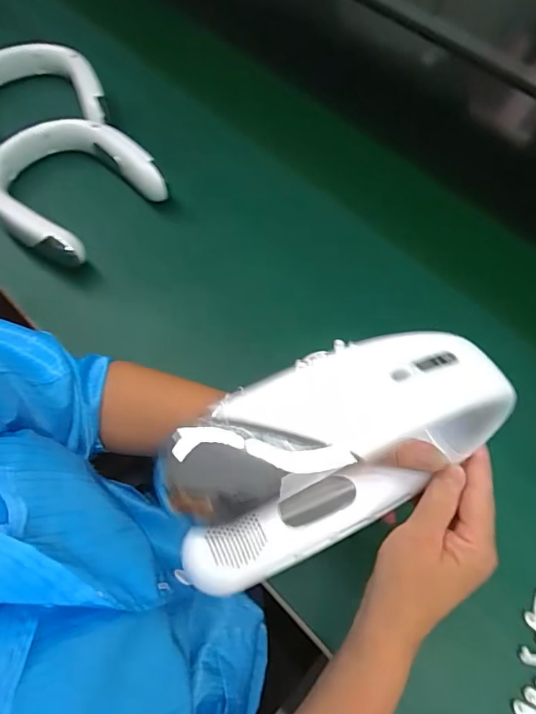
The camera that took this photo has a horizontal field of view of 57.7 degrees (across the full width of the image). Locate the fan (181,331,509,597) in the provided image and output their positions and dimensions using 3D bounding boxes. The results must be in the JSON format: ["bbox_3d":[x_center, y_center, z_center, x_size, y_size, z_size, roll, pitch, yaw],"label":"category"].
[{"bbox_3d":[0.036,0.065,0.287,0.190,0.177,0.069,-24,67,-12],"label":"fan"}]

